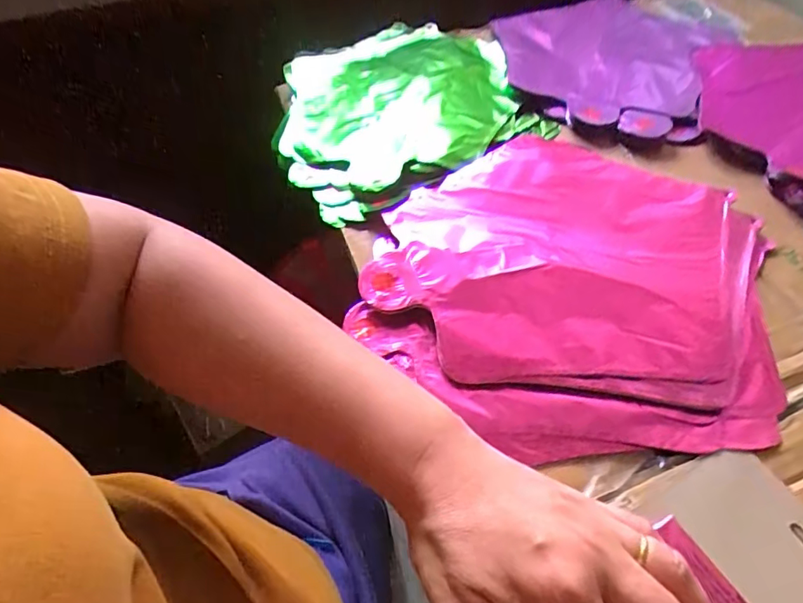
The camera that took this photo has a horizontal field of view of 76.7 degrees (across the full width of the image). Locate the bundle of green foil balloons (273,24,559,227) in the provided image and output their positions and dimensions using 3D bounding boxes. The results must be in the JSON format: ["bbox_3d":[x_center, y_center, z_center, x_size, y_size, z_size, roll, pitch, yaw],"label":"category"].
[{"bbox_3d":[-0.003,-0.198,0.495,0.240,0.034,0.335,-12,53,-6],"label":"bundle of green foil balloons"}]

